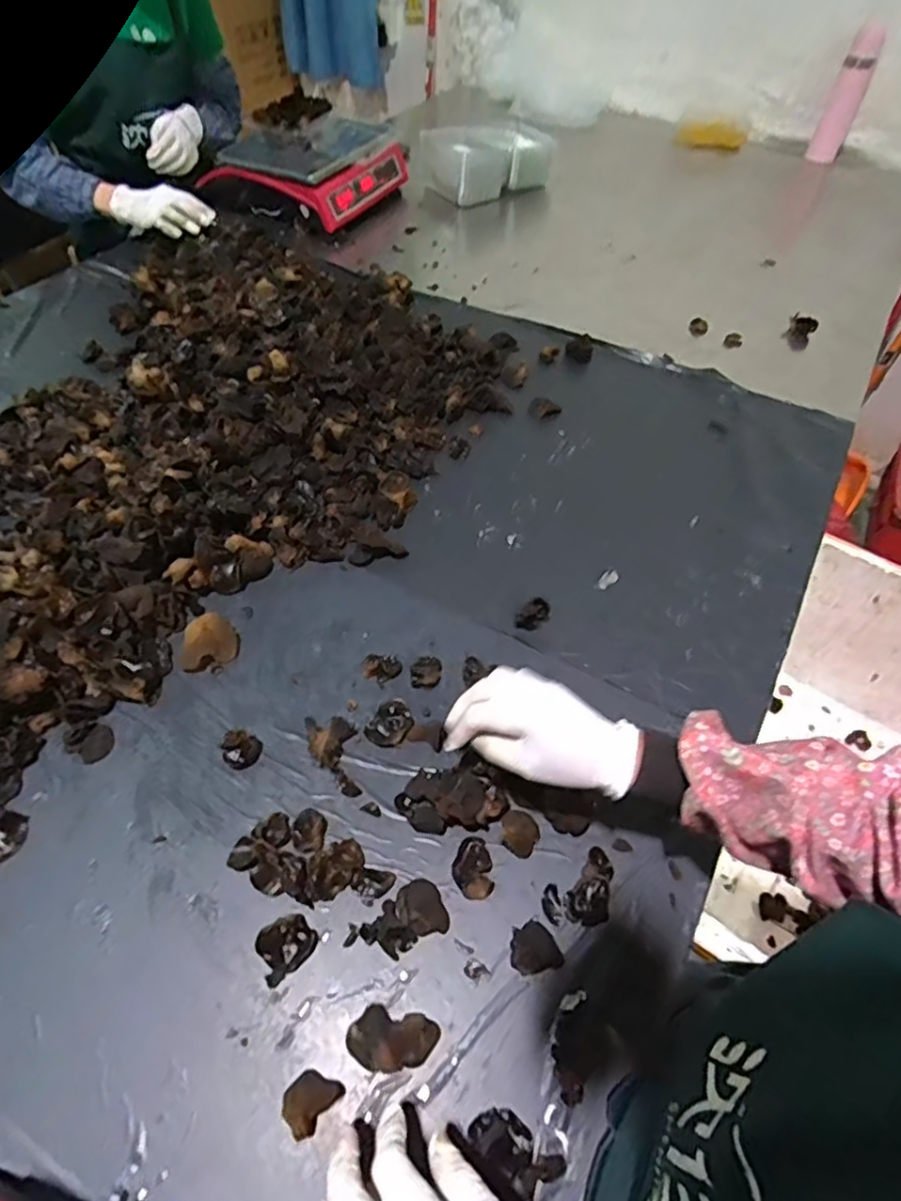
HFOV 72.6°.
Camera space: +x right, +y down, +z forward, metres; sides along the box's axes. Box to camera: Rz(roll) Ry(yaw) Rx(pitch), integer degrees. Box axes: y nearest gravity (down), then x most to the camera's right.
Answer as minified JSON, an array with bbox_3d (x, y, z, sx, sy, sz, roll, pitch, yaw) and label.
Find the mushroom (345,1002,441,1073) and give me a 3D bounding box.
[{"bbox_3d":[-0.041,0.309,0.431,0.061,0.014,0.036,10,54,5],"label":"mushroom"}]

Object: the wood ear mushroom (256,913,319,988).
[{"bbox_3d":[-0.126,0.261,0.465,0.043,0.015,0.035,-31,60,-23],"label":"wood ear mushroom"}]

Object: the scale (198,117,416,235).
[{"bbox_3d":[-0.288,-0.884,1.242,0.301,0.117,0.303,24,56,15],"label":"scale"}]

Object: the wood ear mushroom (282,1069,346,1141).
[{"bbox_3d":[-0.094,0.332,0.408,0.029,0.026,0.034,34,59,21],"label":"wood ear mushroom"}]

